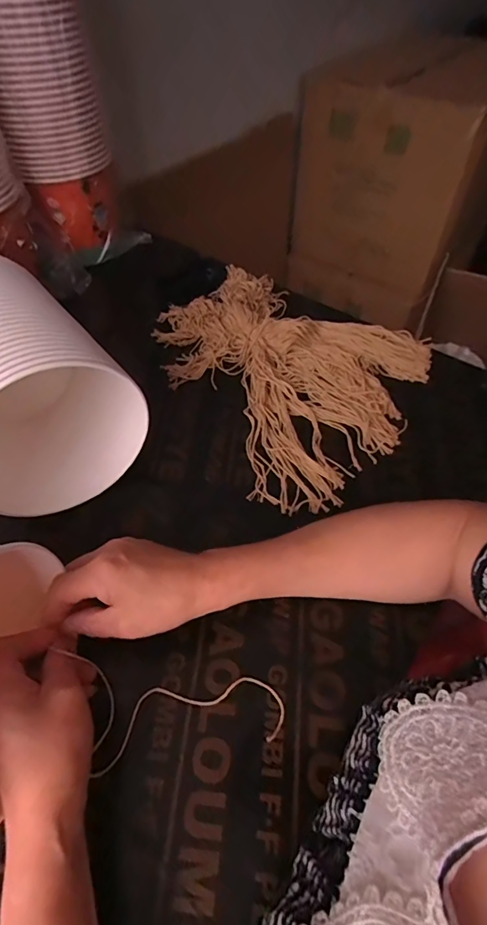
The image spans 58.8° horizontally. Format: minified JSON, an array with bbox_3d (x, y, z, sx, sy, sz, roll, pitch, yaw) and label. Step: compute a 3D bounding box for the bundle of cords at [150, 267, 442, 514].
[{"bbox_3d":[0.049,-0.136,0.549,0.295,0.034,0.363,-33,60,-23],"label":"bundle of cords"}]

